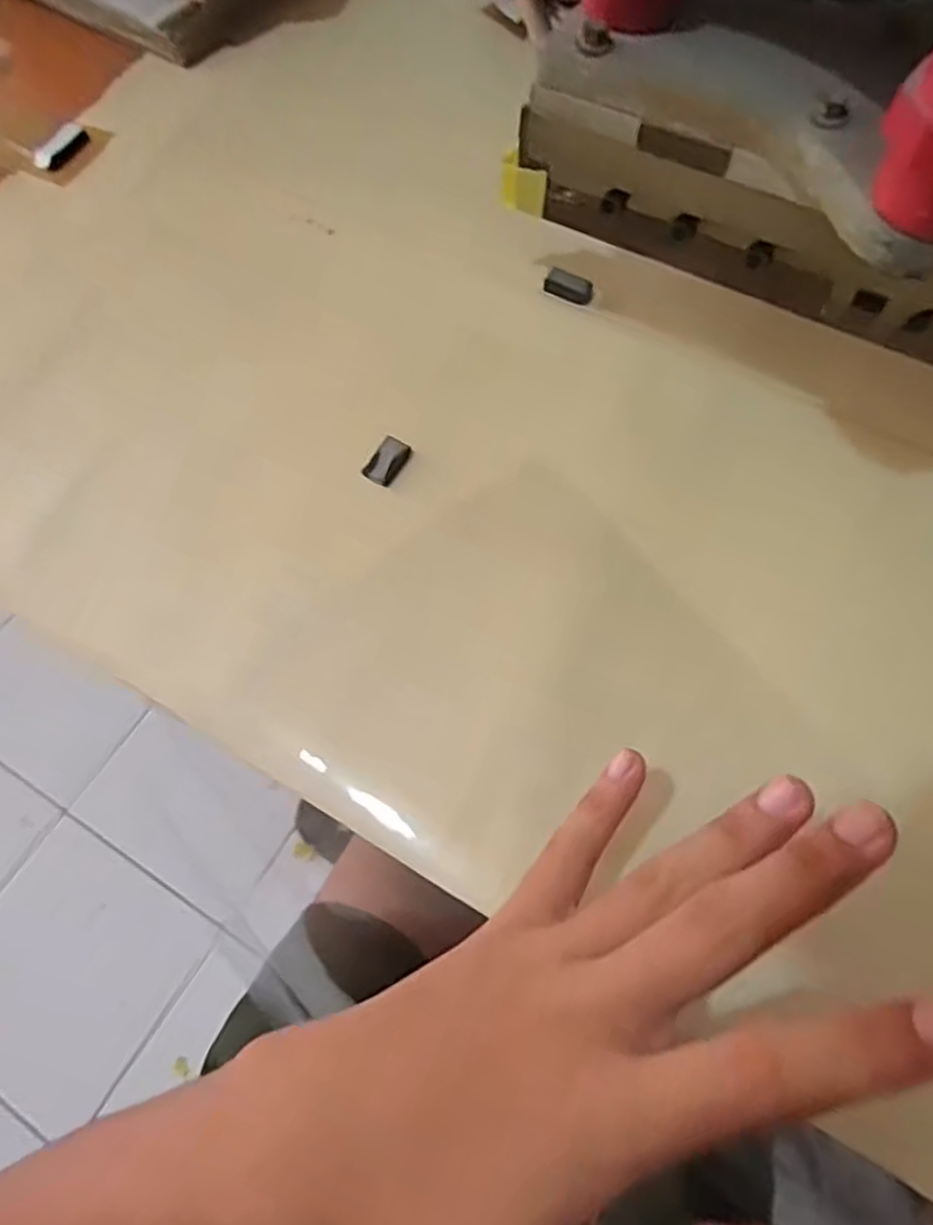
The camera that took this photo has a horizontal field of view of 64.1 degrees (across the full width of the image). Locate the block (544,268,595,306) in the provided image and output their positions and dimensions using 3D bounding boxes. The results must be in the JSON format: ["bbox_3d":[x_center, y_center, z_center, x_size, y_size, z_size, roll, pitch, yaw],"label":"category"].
[{"bbox_3d":[0.051,-0.162,0.372,0.024,0.009,0.010,25,69,13],"label":"block"}]

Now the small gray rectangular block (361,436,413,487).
[{"bbox_3d":[-0.035,-0.068,0.333,0.014,0.004,0.025,25,69,13],"label":"small gray rectangular block"}]

